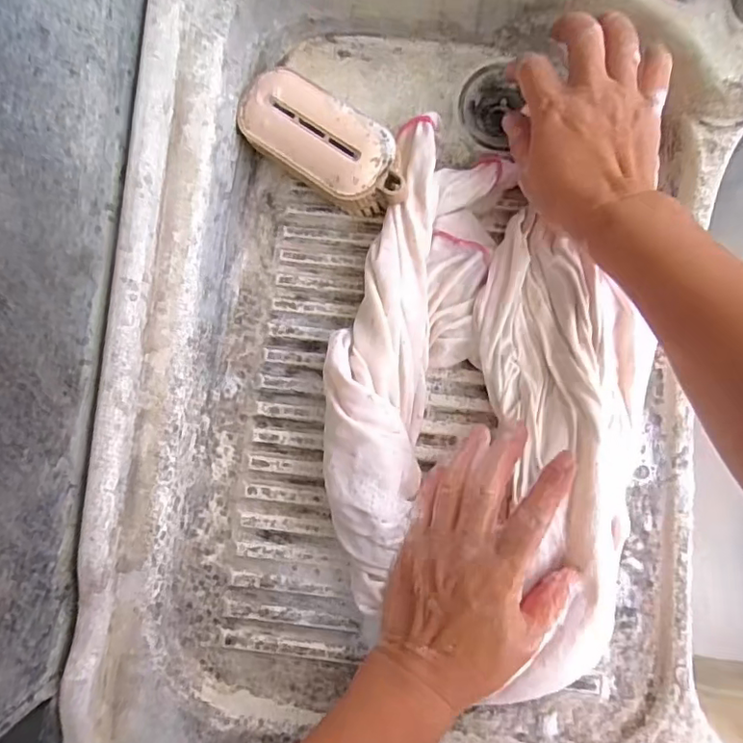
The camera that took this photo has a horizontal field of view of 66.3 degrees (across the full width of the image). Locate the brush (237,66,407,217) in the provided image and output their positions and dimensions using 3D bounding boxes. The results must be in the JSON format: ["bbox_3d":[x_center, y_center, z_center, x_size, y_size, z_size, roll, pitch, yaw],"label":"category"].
[{"bbox_3d":[-0.034,-0.158,0.400,0.131,0.048,0.058,36,91,4],"label":"brush"}]

